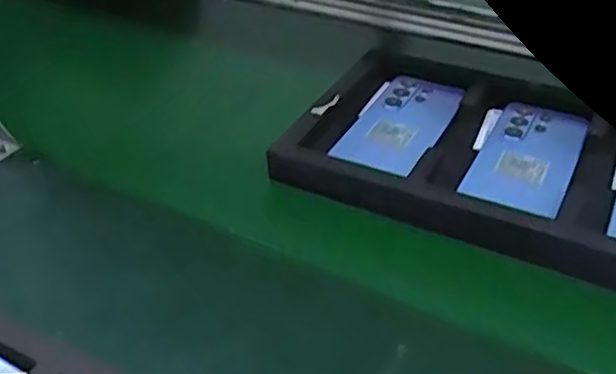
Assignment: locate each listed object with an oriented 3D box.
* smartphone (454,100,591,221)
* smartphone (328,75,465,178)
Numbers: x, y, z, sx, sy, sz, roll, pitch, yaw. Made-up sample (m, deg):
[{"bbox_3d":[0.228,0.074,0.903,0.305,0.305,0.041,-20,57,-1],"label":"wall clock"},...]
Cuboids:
[{"bbox_3d":[0.189,-0.030,0.557,0.075,0.011,0.161,18,41,22],"label":"smartphone"},{"bbox_3d":[0.086,-0.061,0.596,0.077,0.006,0.171,18,41,22],"label":"smartphone"}]

